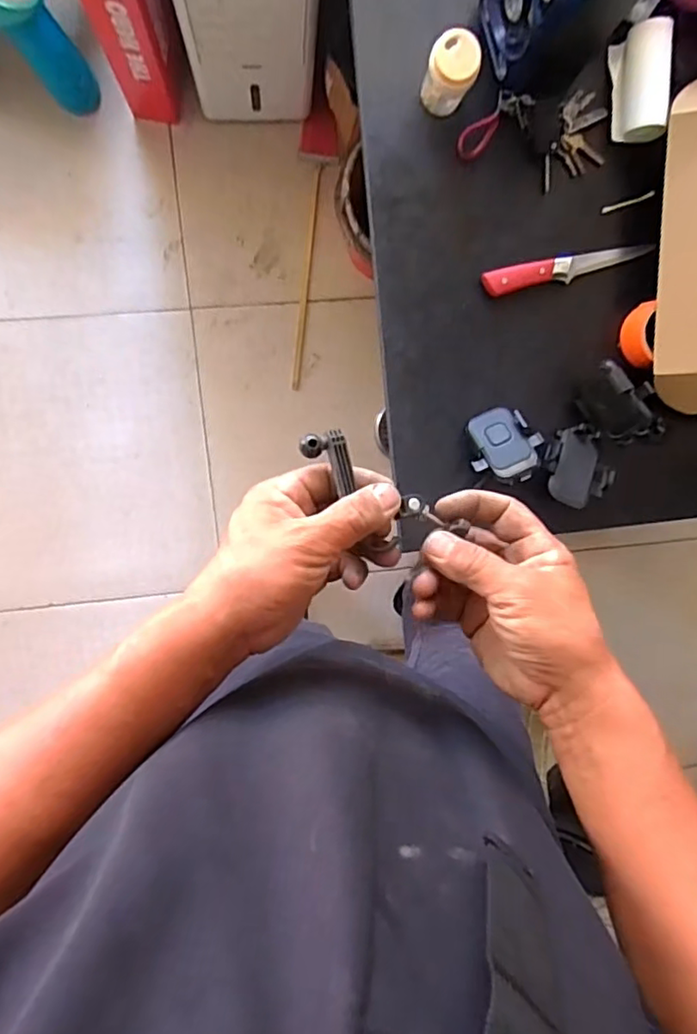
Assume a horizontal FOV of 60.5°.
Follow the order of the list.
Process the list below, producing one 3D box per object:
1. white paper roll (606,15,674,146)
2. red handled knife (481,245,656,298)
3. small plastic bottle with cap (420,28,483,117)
[{"bbox_3d":[0.371,-0.546,0.754,0.060,0.048,0.134,-8,100,-5],"label":"white paper roll"},{"bbox_3d":[0.294,-0.334,0.805,0.233,0.019,0.034,-13,101,-4],"label":"red handled knife"},{"bbox_3d":[0.121,-0.532,0.721,0.056,0.077,0.059,-1,100,-6],"label":"small plastic bottle with cap"}]

